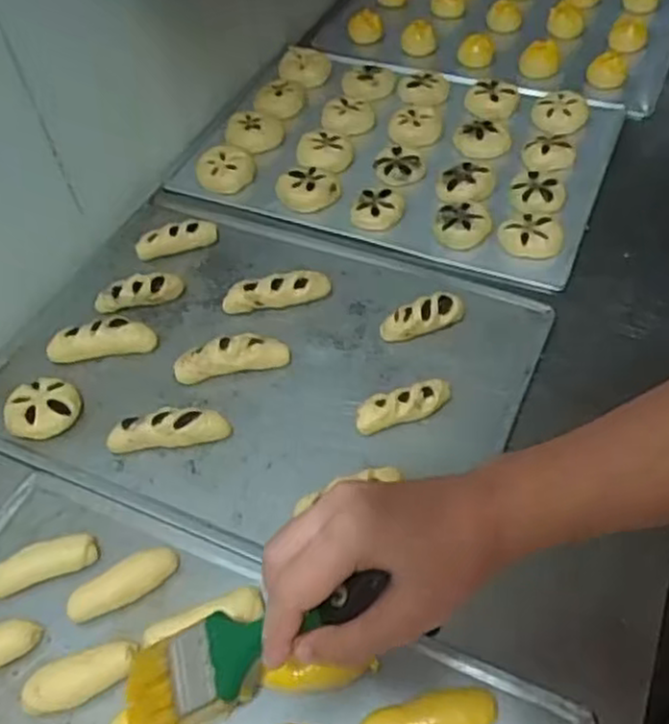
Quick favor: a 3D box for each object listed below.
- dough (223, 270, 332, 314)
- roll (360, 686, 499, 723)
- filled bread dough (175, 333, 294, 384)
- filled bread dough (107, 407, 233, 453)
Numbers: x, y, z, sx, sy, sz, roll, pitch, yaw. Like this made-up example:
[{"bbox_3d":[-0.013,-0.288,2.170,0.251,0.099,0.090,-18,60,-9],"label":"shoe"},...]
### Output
[{"bbox_3d":[-0.054,-0.067,0.694,0.100,0.020,0.032,-11,53,-7],"label":"dough"},{"bbox_3d":[0.057,0.221,0.457,0.087,0.019,0.029,-10,53,-7],"label":"roll"},{"bbox_3d":[-0.090,-0.005,0.644,0.097,0.022,0.029,-8,52,-5],"label":"filled bread dough"},{"bbox_3d":[-0.134,0.054,0.598,0.095,0.023,0.027,-8,52,-5],"label":"filled bread dough"}]

